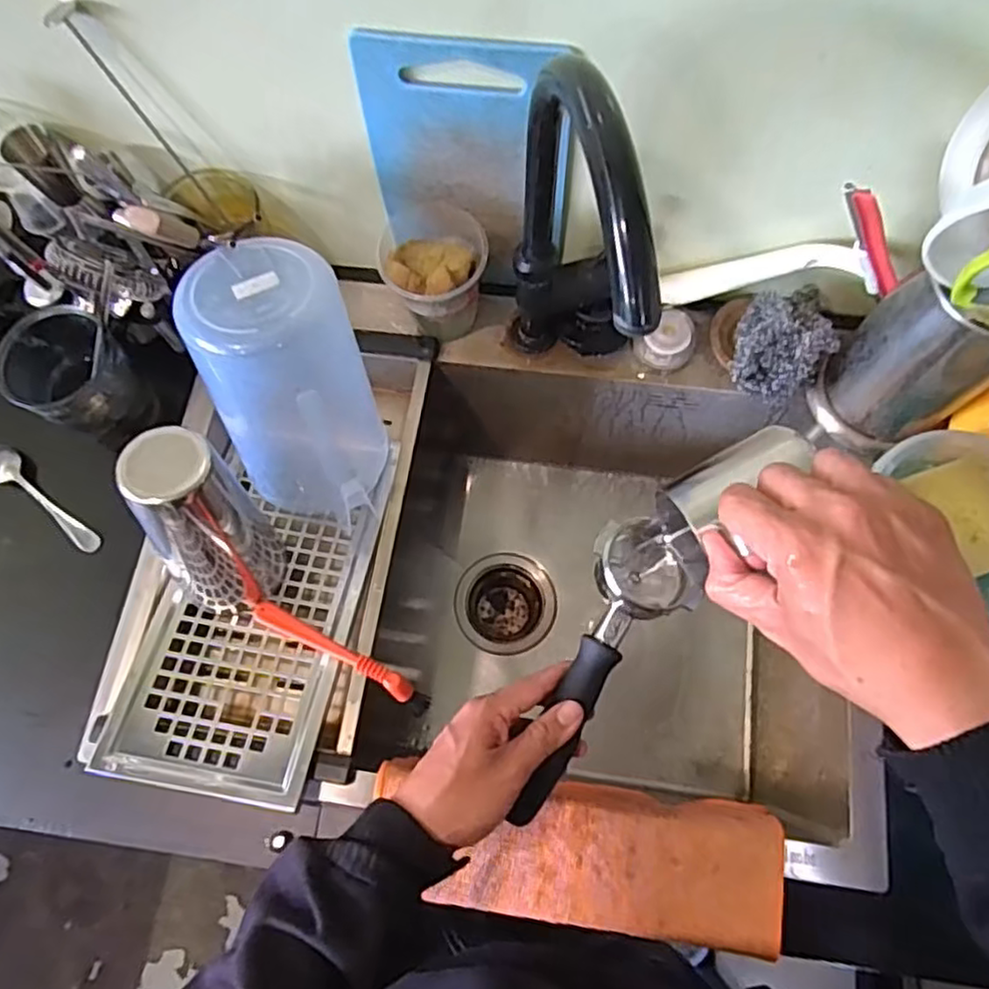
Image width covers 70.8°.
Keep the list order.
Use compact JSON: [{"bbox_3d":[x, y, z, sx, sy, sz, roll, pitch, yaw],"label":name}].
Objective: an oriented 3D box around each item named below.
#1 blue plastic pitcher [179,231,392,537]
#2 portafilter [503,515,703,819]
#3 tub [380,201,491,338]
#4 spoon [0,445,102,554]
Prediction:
[{"bbox_3d":[-0.158,-0.074,0.550,0.103,0.200,0.147,-2,70,1],"label":"blue plastic pitcher"},{"bbox_3d":[0.076,0.131,0.493,0.079,0.061,0.228,23,83,9],"label":"portafilter"},{"bbox_3d":[-0.048,-0.186,0.596,0.082,0.099,0.090,0,70,1],"label":"tub"},{"bbox_3d":[-0.394,0.003,0.600,0.140,0.014,0.028,38,76,14],"label":"spoon"}]

